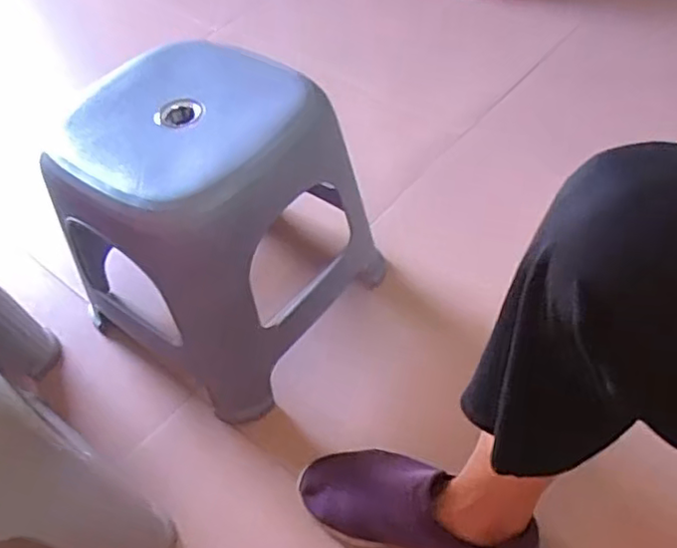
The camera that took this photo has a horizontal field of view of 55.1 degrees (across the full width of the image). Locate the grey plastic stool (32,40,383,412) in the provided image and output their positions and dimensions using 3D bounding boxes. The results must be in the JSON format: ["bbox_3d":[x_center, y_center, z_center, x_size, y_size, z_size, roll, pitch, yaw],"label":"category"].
[{"bbox_3d":[-0.132,-0.054,0.726,0.247,0.269,0.256,23,57,23],"label":"grey plastic stool"}]

